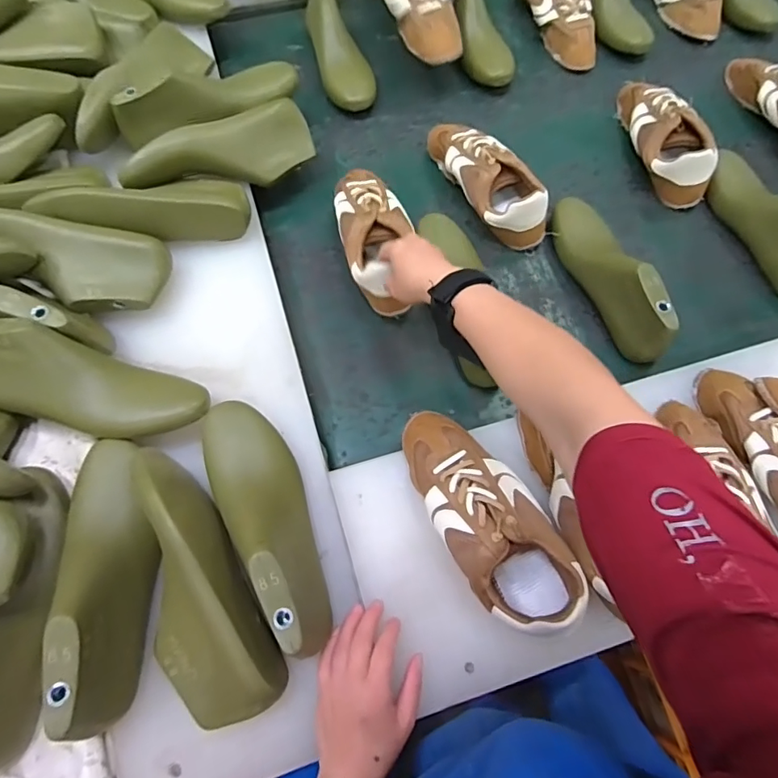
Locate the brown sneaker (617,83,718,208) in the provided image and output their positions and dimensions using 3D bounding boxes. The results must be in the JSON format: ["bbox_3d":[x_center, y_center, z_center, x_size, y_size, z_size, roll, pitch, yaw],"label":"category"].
[{"bbox_3d":[0.412,-0.383,0.733,0.080,0.073,0.231,-2,69,-2],"label":"brown sneaker"}]

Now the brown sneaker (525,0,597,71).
[{"bbox_3d":[0.295,-0.654,0.835,0.086,0.071,0.226,-18,71,-8],"label":"brown sneaker"}]

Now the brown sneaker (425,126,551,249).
[{"bbox_3d":[0.138,-0.303,0.697,0.088,0.071,0.230,-27,72,-11],"label":"brown sneaker"}]

